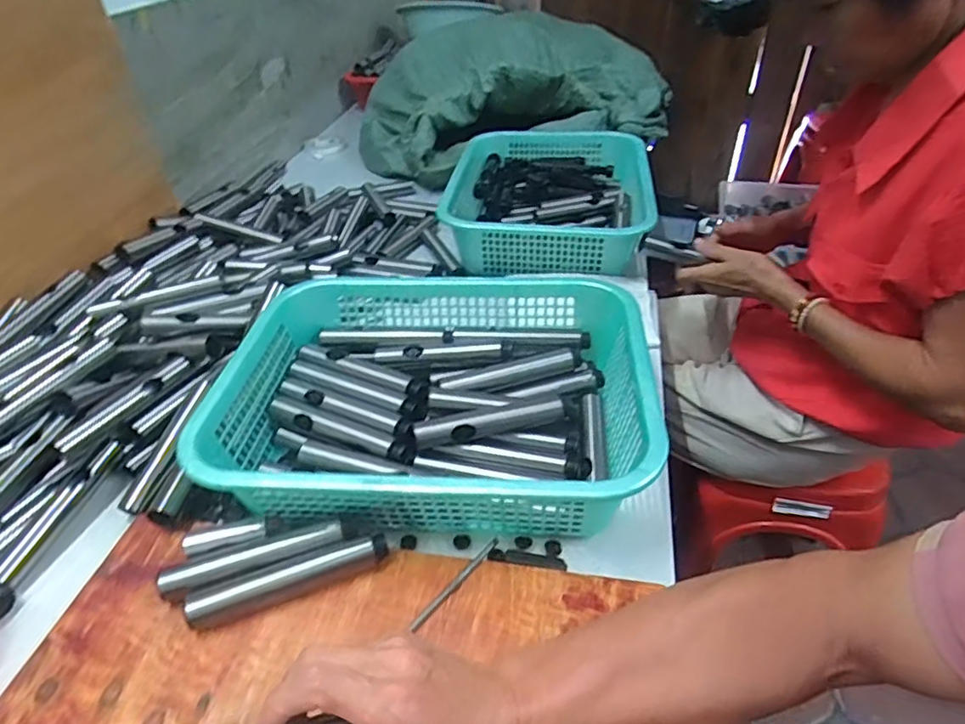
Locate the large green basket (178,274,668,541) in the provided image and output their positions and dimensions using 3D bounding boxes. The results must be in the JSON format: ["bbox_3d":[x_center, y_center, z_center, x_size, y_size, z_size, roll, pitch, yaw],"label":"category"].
[{"bbox_3d":[-0.042,0.031,0.572,0.384,0.096,0.293,1,39,5],"label":"large green basket"}]

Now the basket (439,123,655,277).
[{"bbox_3d":[0.104,-0.269,0.957,0.312,0.082,0.386,5,40,9],"label":"basket"}]

